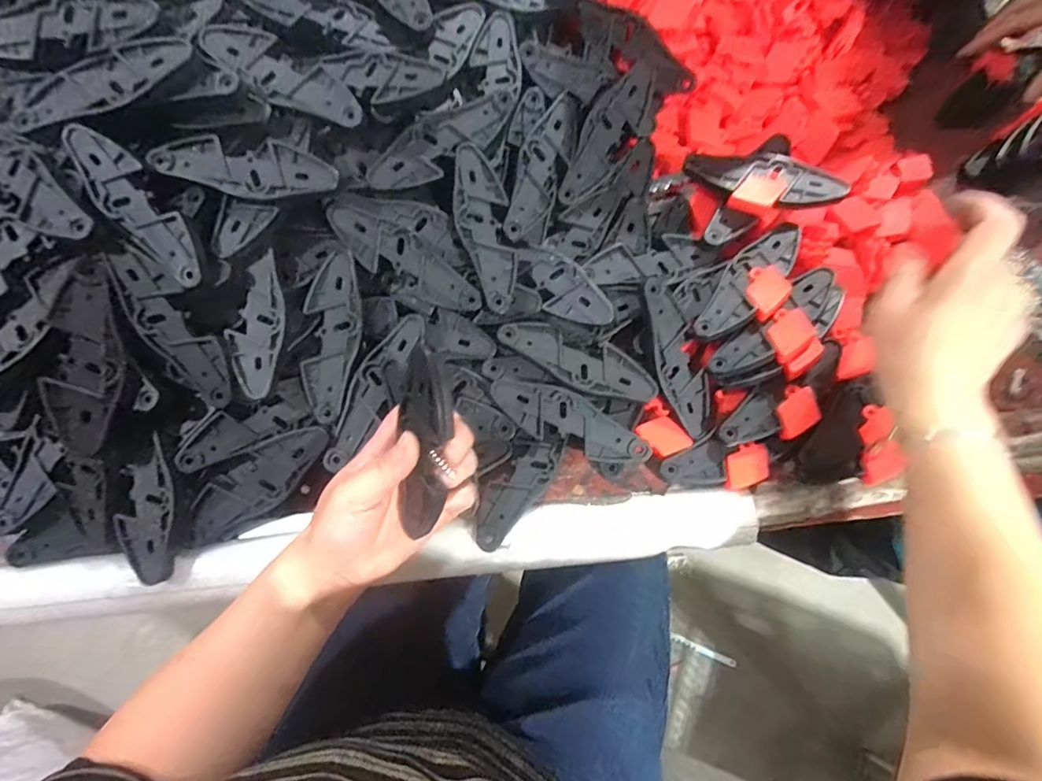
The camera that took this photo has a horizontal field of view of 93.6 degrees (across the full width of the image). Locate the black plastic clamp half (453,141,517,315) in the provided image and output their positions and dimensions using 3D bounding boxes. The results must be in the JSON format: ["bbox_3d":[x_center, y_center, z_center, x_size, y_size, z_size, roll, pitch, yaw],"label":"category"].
[{"bbox_3d":[-0.026,-0.122,0.370,0.038,0.011,0.123,-13,91,-4],"label":"black plastic clamp half"}]

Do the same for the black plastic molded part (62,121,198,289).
[{"bbox_3d":[-0.260,-0.124,0.331,0.036,0.008,0.123,-39,98,-10],"label":"black plastic molded part"}]

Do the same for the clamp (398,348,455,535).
[{"bbox_3d":[-0.059,0.033,0.294,0.031,0.019,0.116,9,108,1],"label":"clamp"}]

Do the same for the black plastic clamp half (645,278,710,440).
[{"bbox_3d":[0.121,-0.024,0.379,0.037,0.008,0.123,-20,97,-6],"label":"black plastic clamp half"}]

